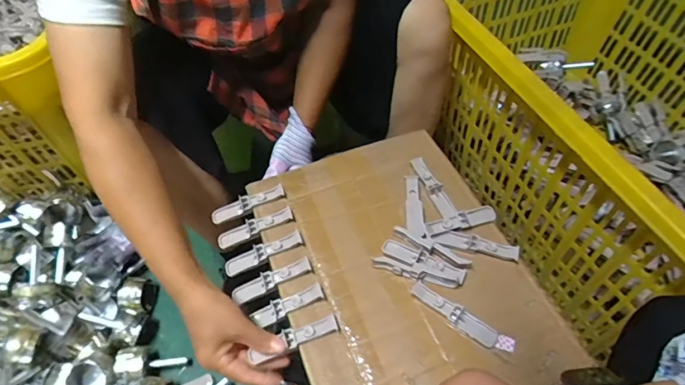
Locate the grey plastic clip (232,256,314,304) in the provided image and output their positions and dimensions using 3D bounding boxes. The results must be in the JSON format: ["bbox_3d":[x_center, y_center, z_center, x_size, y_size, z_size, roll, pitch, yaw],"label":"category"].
[{"bbox_3d":[-0.083,0.103,0.526,0.097,0.011,0.020,-24,56,1],"label":"grey plastic clip"}]

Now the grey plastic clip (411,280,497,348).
[{"bbox_3d":[0.121,0.133,0.486,0.099,0.013,0.023,31,60,21],"label":"grey plastic clip"}]

